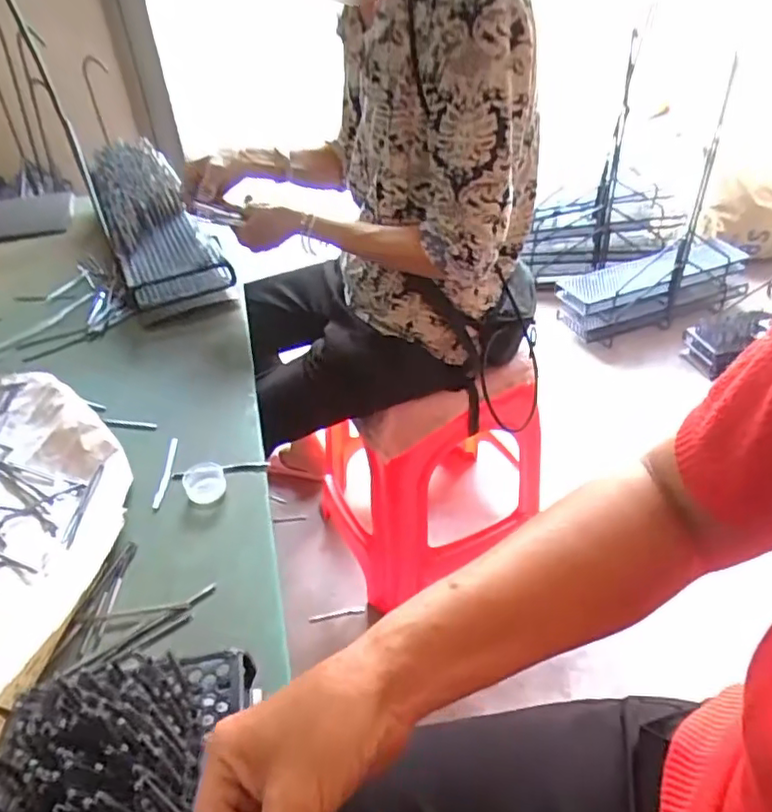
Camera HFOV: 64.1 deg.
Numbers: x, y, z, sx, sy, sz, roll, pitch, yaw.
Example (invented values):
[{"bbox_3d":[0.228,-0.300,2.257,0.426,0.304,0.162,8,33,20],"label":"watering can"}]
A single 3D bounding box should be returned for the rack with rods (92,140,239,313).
[{"bbox_3d":[-0.415,-0.341,1.072,0.147,0.093,0.541,-19,40,-19],"label":"rack with rods"}]

